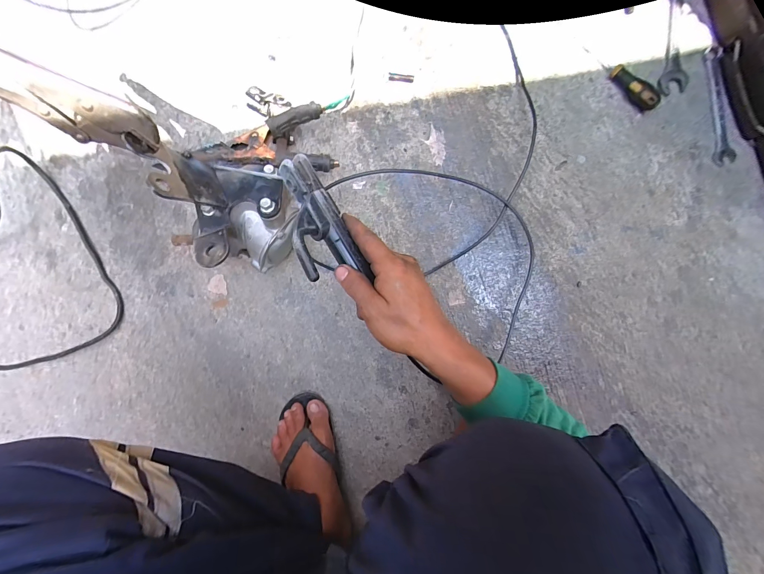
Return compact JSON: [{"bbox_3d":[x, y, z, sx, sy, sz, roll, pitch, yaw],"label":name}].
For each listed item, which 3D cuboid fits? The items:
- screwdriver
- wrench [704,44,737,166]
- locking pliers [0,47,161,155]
[{"bbox_3d":[0.336,-0.297,0.458,0.018,0.026,0.126,-40,85,6],"label":"screwdriver"},{"bbox_3d":[0.487,-0.261,0.471,0.027,0.007,0.168,-4,90,8],"label":"wrench"},{"bbox_3d":[-0.324,-0.181,0.292,0.209,0.031,0.045,19,94,-35],"label":"locking pliers"}]

